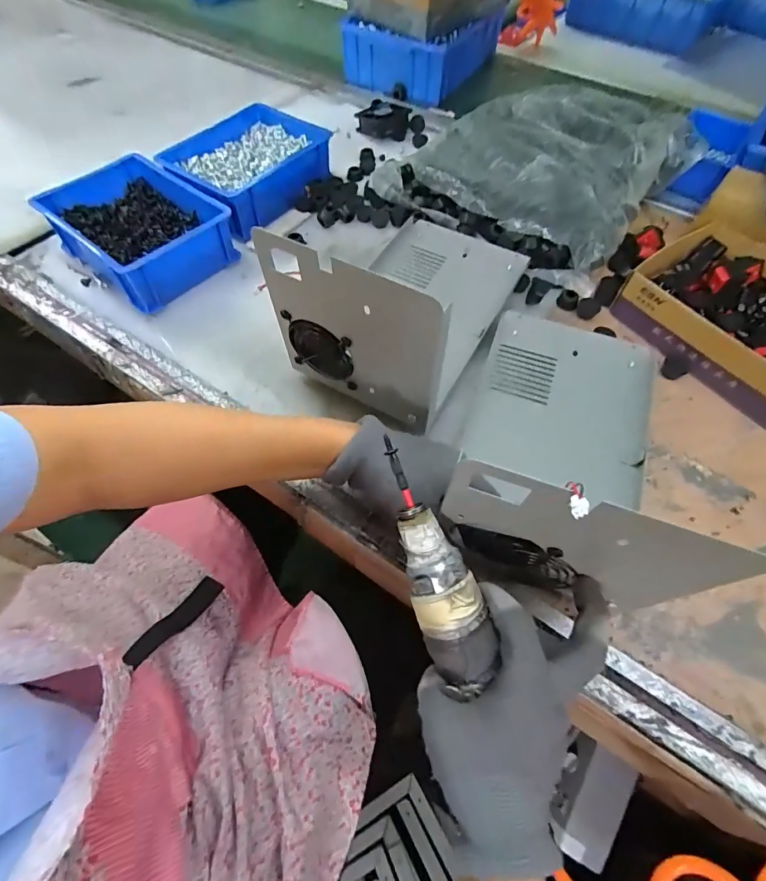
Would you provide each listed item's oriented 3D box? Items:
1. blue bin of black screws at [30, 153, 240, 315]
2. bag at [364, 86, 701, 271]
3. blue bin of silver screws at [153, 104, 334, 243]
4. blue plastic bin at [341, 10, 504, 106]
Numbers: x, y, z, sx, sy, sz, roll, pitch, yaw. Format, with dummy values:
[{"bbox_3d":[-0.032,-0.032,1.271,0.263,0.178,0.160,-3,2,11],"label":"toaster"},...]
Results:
[{"bbox_3d":[-0.289,-0.253,0.536,0.189,0.072,0.149,36,65,19],"label":"blue bin of black screws"},{"bbox_3d":[0.213,-0.386,0.599,0.322,0.067,0.331,32,64,17],"label":"bag"},{"bbox_3d":[-0.183,-0.375,0.614,0.165,0.064,0.210,27,63,14],"label":"blue bin of silver screws"},{"bbox_3d":[0.076,-0.726,0.810,0.201,0.085,0.257,26,63,14],"label":"blue plastic bin"}]

